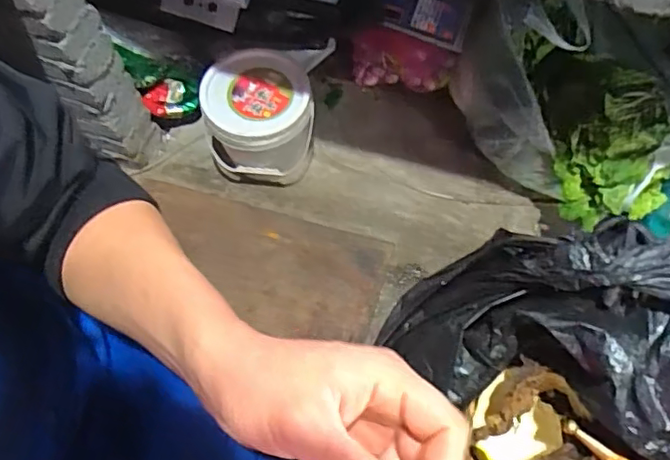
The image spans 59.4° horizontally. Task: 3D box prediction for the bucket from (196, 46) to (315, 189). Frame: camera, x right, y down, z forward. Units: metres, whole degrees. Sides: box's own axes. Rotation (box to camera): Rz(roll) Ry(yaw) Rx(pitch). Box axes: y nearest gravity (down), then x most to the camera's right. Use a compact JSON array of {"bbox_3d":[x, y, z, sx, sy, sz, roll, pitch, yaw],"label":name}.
[{"bbox_3d":[-0.168,-0.239,1.327,0.236,0.229,0.231,-1,64,3],"label":"bucket"}]

